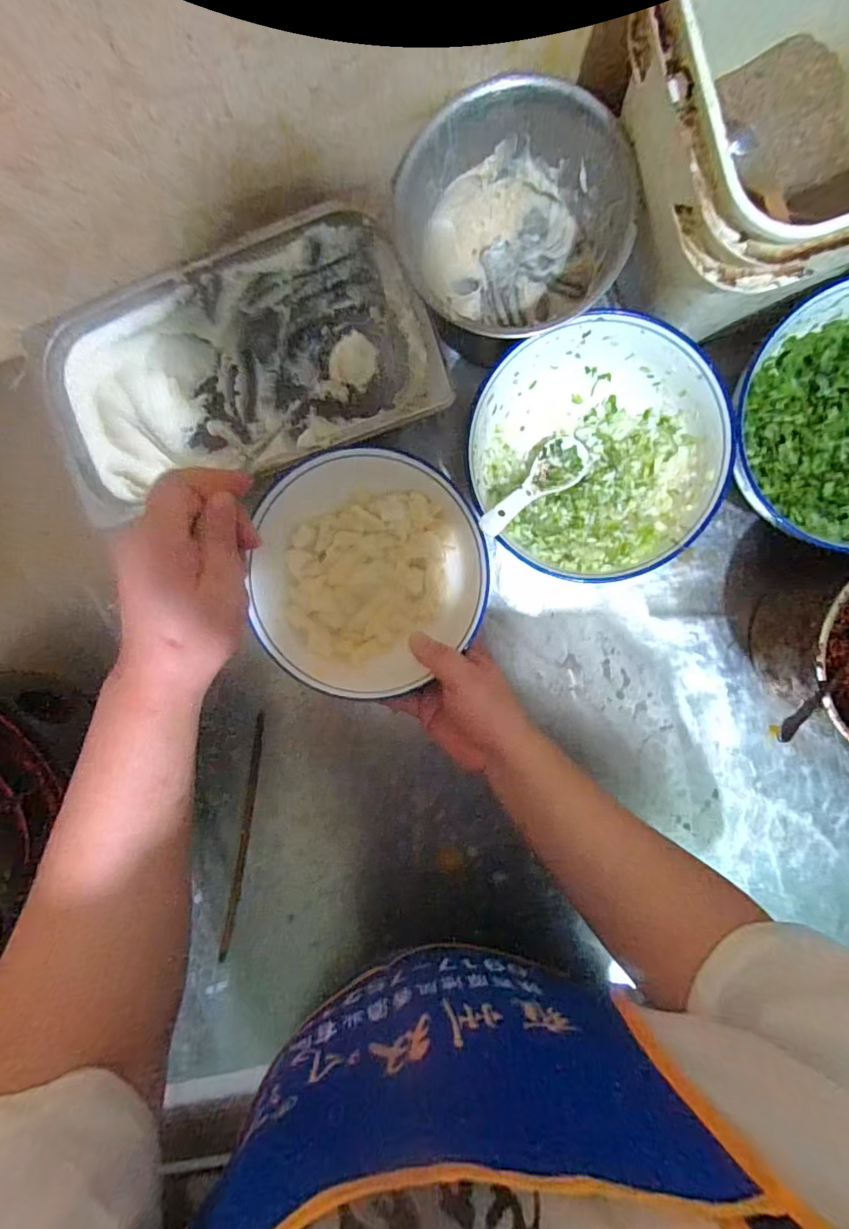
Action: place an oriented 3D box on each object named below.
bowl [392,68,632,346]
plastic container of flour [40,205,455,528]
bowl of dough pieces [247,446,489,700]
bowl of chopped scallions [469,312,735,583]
[{"bbox_3d":[0.072,-0.309,0.438,0.169,0.109,0.162,0,96,4],"label":"bowl"},{"bbox_3d":[-0.150,-0.203,0.464,0.311,0.100,0.168,-18,94,6],"label":"plastic container of flour"},{"bbox_3d":[-0.047,-0.033,0.451,0.192,0.059,0.200,0,96,4],"label":"bowl of dough pieces"},{"bbox_3d":[0.138,-0.132,0.450,0.190,0.098,0.193,0,96,4],"label":"bowl of chopped scallions"}]

